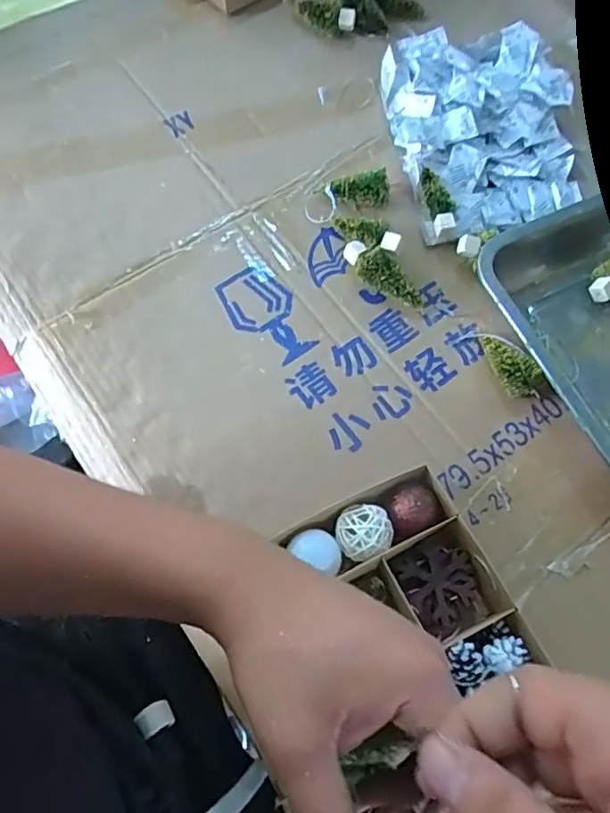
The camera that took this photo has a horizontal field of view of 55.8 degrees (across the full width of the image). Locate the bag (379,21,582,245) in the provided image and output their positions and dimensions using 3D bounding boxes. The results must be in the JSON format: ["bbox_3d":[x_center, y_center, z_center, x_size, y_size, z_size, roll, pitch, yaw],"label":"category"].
[{"bbox_3d":[0.173,-0.267,0.553,0.172,0.045,0.214,-9,70,-4],"label":"bag"}]

